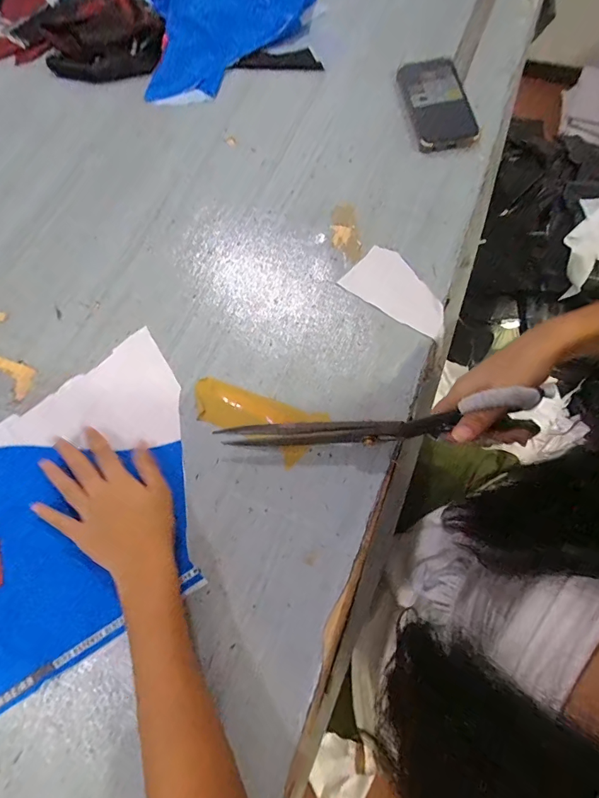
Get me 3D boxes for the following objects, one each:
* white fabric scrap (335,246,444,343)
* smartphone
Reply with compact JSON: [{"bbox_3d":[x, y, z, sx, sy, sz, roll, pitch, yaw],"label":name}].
[{"bbox_3d":[0.121,-0.128,0.462,0.128,0.007,0.072,36,75,14],"label":"white fabric scrap"},{"bbox_3d":[0.196,-0.422,0.563,0.084,0.016,0.180,-5,69,1],"label":"smartphone"}]

